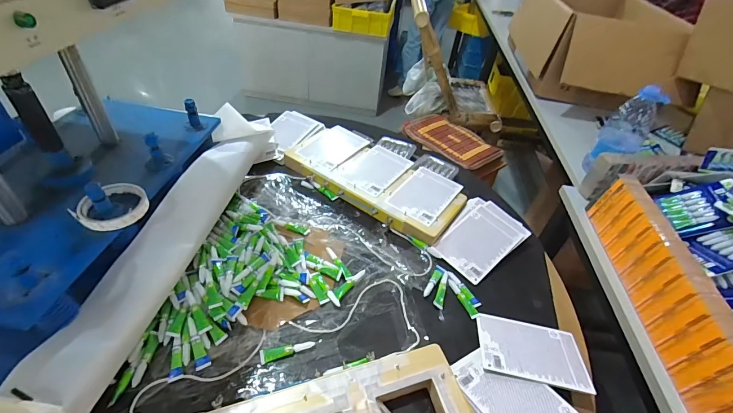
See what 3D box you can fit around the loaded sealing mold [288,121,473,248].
[{"bbox_3d":[0.021,-0.074,0.863,0.428,0.038,0.208,30,47,23],"label":"loaded sealing mold"}]

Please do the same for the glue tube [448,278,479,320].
[{"bbox_3d":[0.178,0.169,0.658,0.018,0.006,0.085,-13,46,-21],"label":"glue tube"}]

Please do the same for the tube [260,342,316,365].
[{"bbox_3d":[-0.123,0.225,0.557,0.083,0.008,0.019,-9,45,-17],"label":"tube"}]

